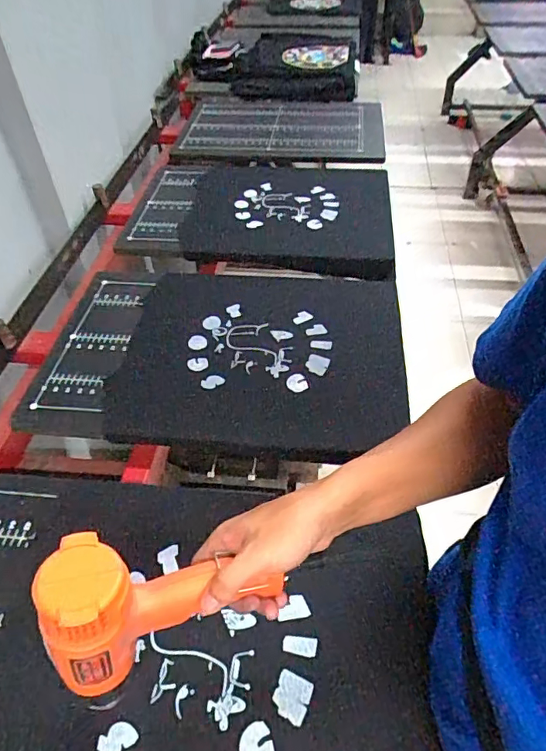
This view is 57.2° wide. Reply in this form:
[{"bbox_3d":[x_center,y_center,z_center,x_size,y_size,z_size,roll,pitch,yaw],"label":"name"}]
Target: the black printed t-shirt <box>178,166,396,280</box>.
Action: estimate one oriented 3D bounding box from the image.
[{"bbox_3d":[0.039,-0.375,1.237,0.483,0.122,0.412,-1,46,2],"label":"black printed t-shirt"}]

